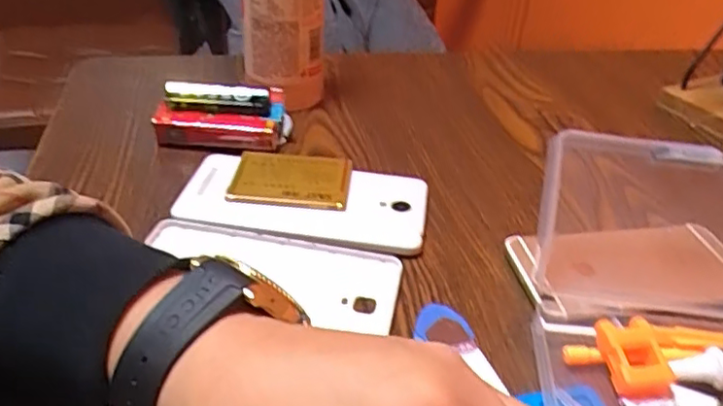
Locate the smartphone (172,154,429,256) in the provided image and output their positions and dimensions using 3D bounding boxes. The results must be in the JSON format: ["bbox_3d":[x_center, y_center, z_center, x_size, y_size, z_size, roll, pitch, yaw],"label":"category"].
[{"bbox_3d":[-0.035,-0.003,0.396,0.150,0.010,0.073,8,36,6],"label":"smartphone"}]

